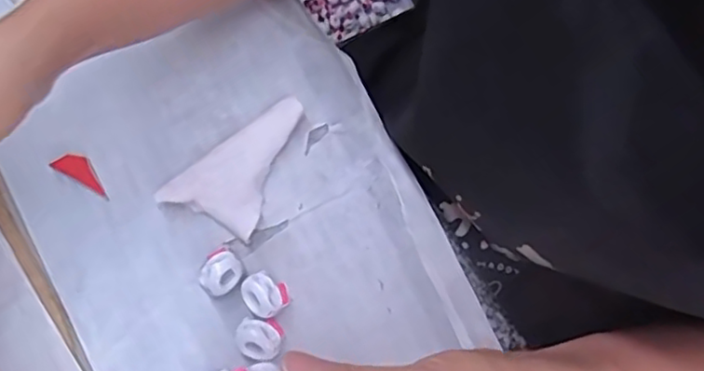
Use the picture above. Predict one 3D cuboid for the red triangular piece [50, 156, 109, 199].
[{"bbox_3d":[-0.164,-0.008,0.394,0.041,0.006,0.014,29,73,8],"label":"red triangular piece"}]

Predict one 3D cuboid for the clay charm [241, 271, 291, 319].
[{"bbox_3d":[-0.050,0.062,0.366,0.023,0.015,0.024,-43,78,-14],"label":"clay charm"}]

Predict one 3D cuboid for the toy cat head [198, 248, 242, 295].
[{"bbox_3d":[-0.076,0.049,0.370,0.023,0.015,0.024,1,71,-2],"label":"toy cat head"}]

